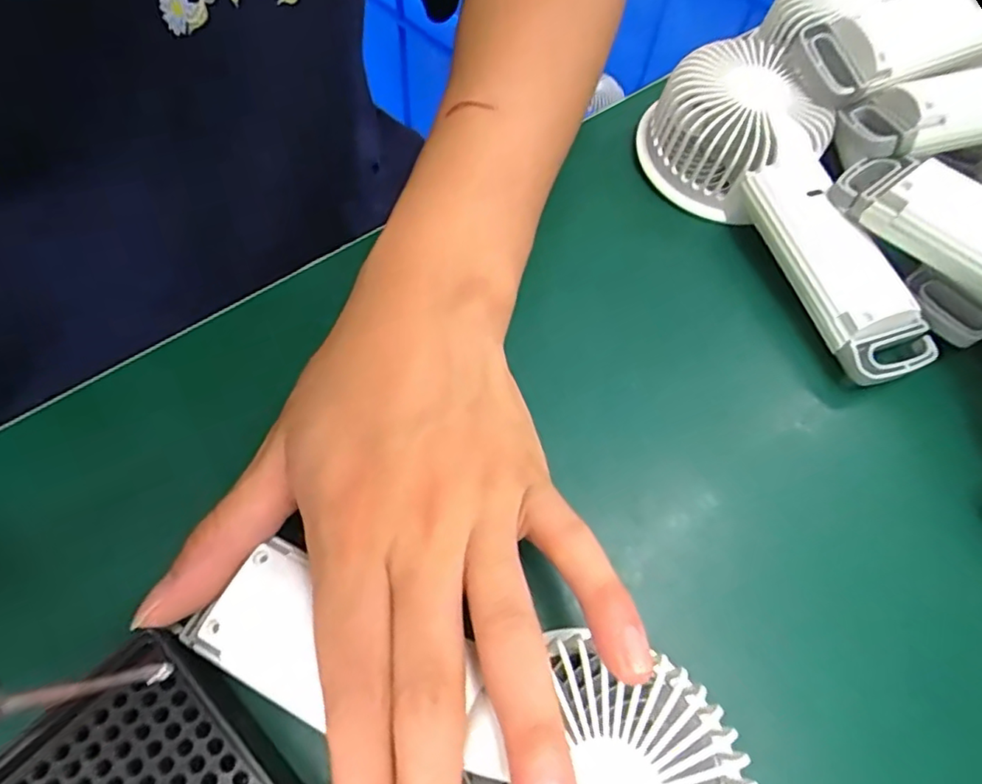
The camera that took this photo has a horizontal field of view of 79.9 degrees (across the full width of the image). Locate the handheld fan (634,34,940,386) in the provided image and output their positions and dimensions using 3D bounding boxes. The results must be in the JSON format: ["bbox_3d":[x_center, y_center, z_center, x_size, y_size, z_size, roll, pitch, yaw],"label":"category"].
[{"bbox_3d":[0.135,-0.082,0.270,0.056,0.049,0.170,-27,79,-17],"label":"handheld fan"}]

